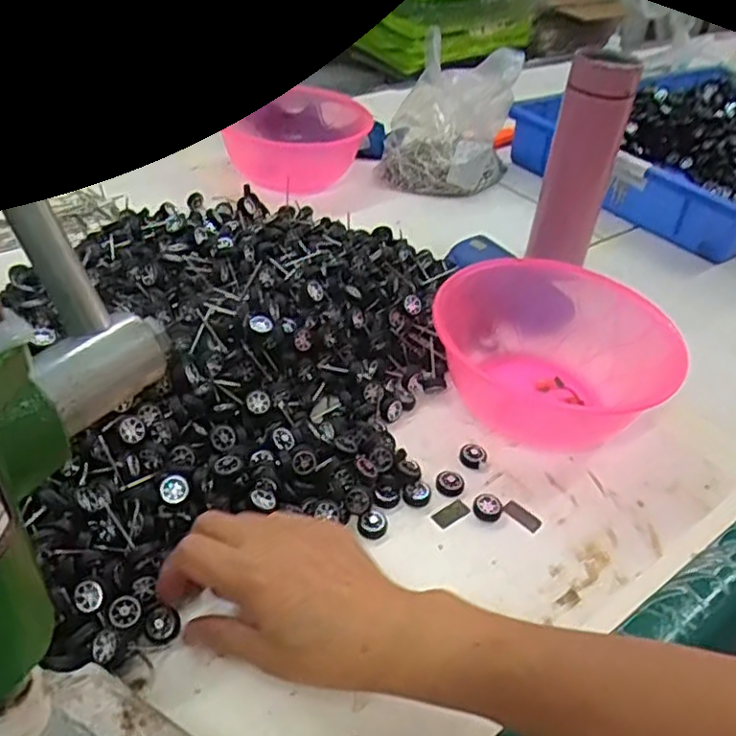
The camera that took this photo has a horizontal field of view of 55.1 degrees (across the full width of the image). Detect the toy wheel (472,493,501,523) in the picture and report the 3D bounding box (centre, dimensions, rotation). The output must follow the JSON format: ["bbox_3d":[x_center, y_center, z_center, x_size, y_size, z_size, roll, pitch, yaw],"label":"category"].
[{"bbox_3d":[0.084,0.098,0.497,0.020,0.007,0.021,4,39,-4],"label":"toy wheel"}]

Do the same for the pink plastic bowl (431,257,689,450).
[{"bbox_3d":[0.152,-0.022,0.605,0.193,0.074,0.186,4,39,-4],"label":"pink plastic bowl"}]

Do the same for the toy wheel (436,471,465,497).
[{"bbox_3d":[0.060,0.084,0.511,0.020,0.007,0.021,4,39,-4],"label":"toy wheel"}]

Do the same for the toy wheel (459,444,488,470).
[{"bbox_3d":[0.081,0.065,0.537,0.019,0.008,0.021,34,46,29],"label":"toy wheel"}]

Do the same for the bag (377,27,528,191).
[{"bbox_3d":[0.110,-0.335,0.935,0.158,0.140,0.179,10,39,4],"label":"bag"}]

